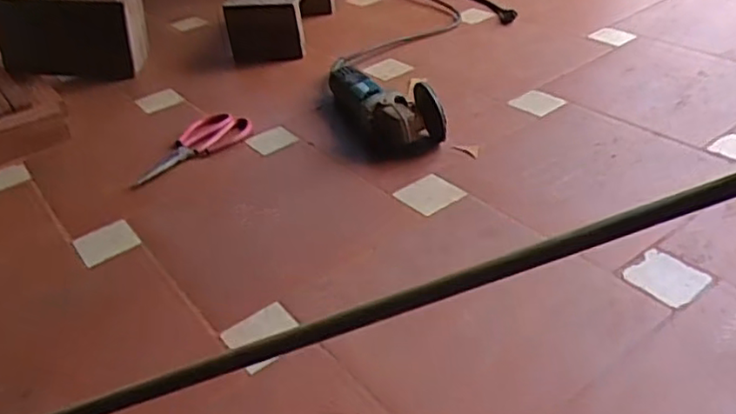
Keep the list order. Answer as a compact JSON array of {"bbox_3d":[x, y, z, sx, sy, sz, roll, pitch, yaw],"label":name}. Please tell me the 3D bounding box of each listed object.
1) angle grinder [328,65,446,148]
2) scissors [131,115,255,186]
[{"bbox_3d":[0.018,-0.169,1.006,0.082,0.094,0.272,-20,36,-17],"label":"angle grinder"},{"bbox_3d":[-0.274,-0.093,1.028,0.097,0.011,0.220,11,39,24],"label":"scissors"}]

